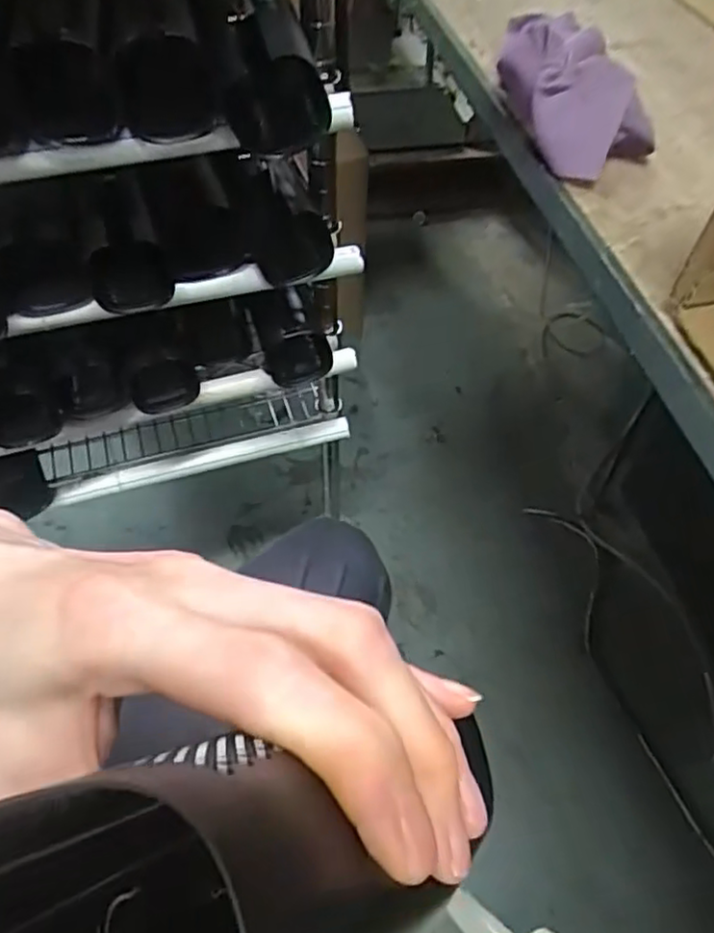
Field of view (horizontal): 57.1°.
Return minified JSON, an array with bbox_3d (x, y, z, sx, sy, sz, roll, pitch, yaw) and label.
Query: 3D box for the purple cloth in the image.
[{"bbox_3d":[0.152,-0.256,0.452,0.080,0.061,0.110,-20,57,-15],"label":"purple cloth"}]

